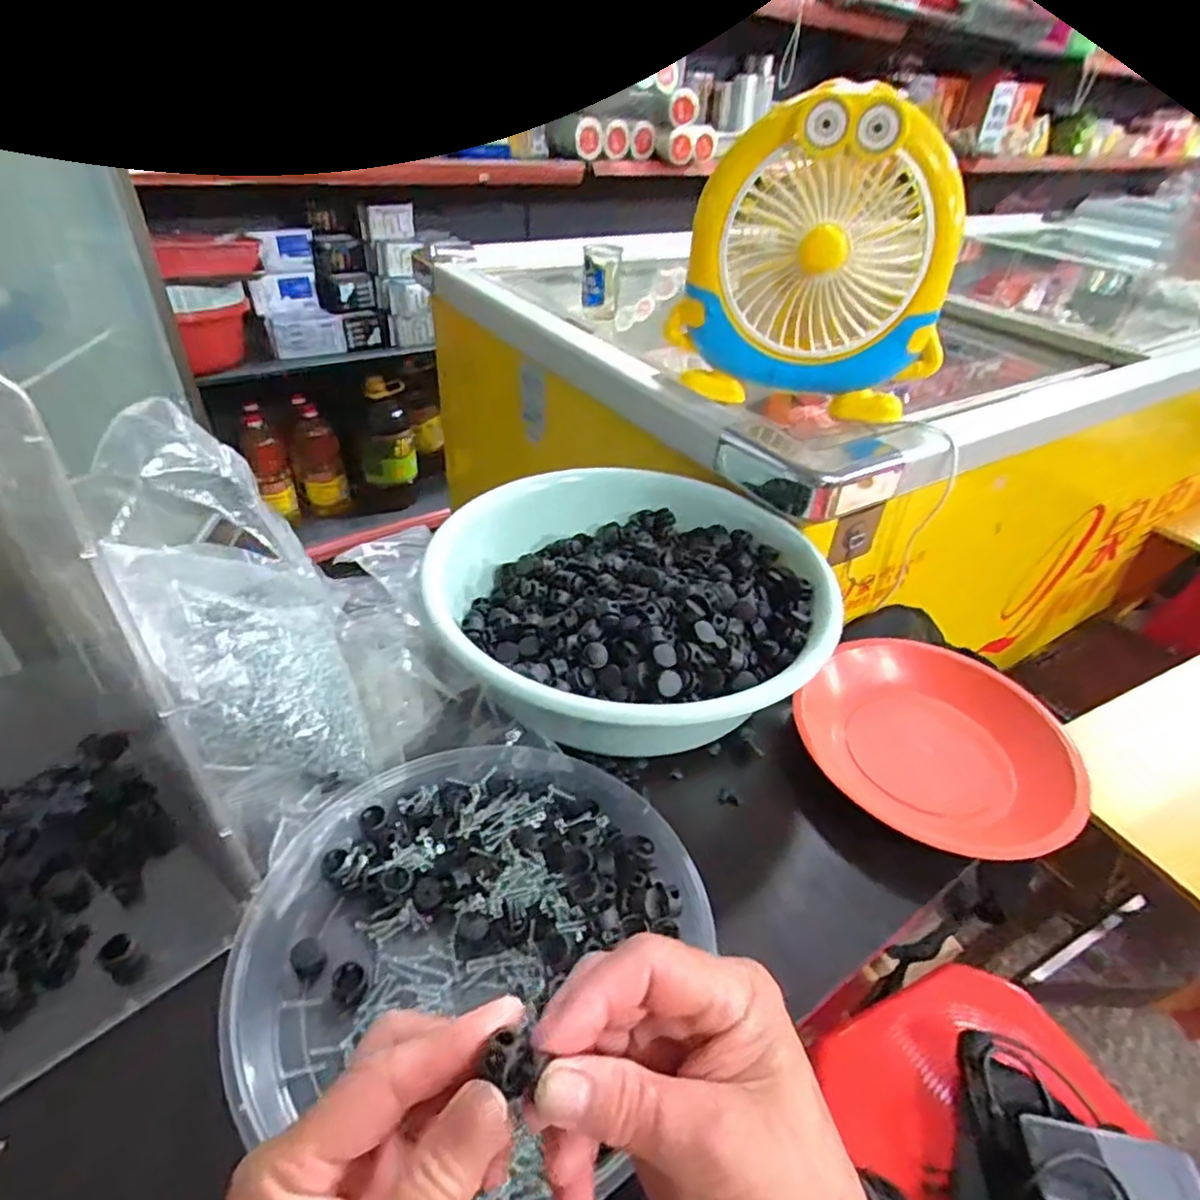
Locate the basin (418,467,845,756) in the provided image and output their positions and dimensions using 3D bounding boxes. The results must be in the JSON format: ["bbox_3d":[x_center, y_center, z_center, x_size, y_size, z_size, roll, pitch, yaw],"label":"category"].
[{"bbox_3d":[0.019,-0.007,0.527,0.283,0.077,0.258,3,38,-2],"label":"basin"}]

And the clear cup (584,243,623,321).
[{"bbox_3d":[0.001,-0.432,0.919,0.051,0.086,0.043,6,38,2],"label":"clear cup"}]

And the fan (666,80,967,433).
[{"bbox_3d":[0.205,-0.317,0.638,0.241,0.253,0.077,7,38,3],"label":"fan"}]

